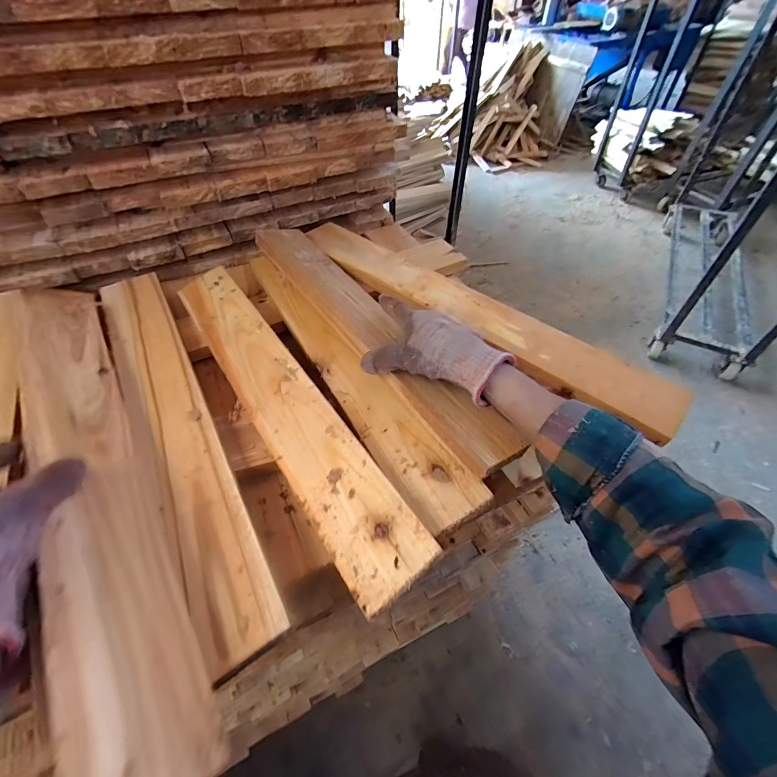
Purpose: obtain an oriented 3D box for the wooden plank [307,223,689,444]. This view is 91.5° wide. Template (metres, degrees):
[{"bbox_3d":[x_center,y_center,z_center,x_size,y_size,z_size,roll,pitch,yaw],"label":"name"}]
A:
[{"bbox_3d":[0.095,-0.113,0.496,0.534,0.032,0.080,36,59,22],"label":"wooden plank"}]

